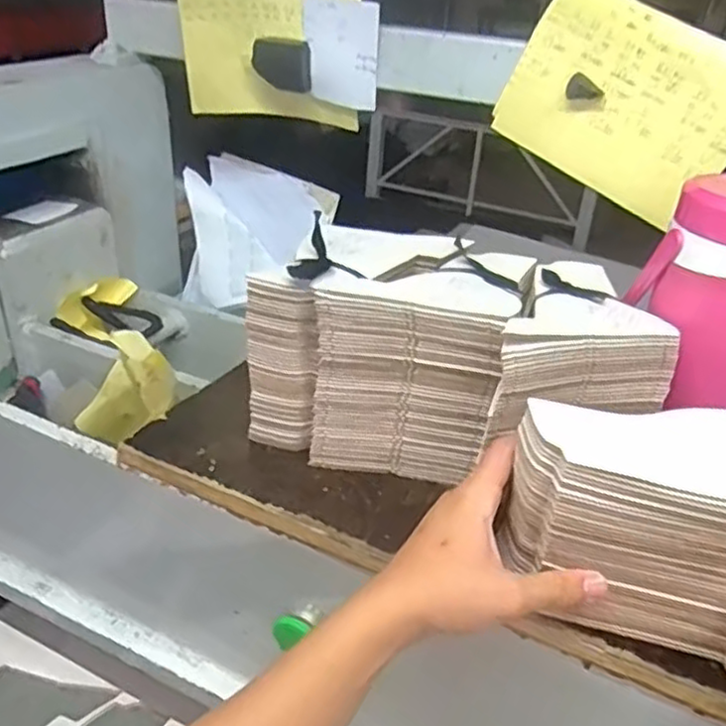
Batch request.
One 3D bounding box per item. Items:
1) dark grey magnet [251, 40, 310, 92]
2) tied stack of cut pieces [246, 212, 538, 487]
[{"bbox_3d":[-0.093,-0.339,0.809,0.070,0.052,0.017,19,36,19],"label":"dark grey magnet"},{"bbox_3d":[0.020,-0.014,0.580,0.190,0.142,0.155,13,35,11],"label":"tied stack of cut pieces"}]

